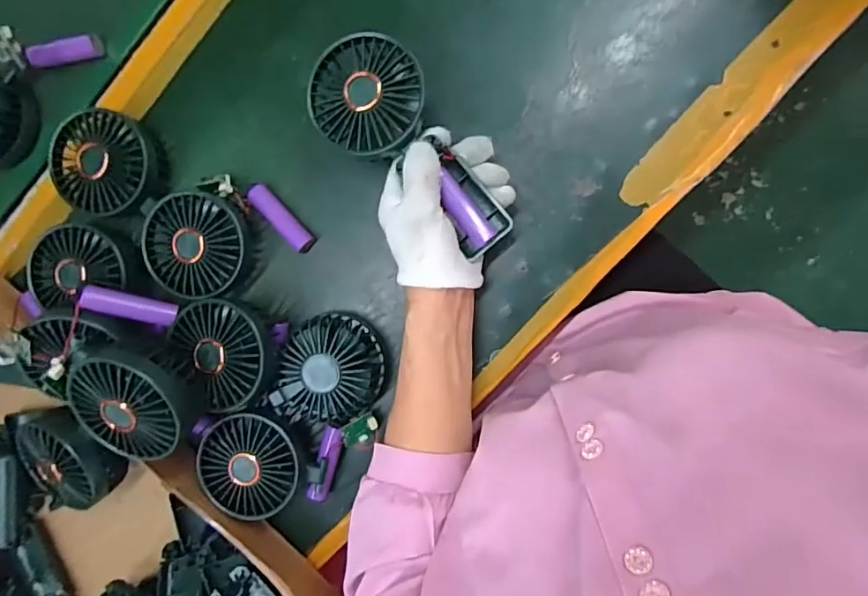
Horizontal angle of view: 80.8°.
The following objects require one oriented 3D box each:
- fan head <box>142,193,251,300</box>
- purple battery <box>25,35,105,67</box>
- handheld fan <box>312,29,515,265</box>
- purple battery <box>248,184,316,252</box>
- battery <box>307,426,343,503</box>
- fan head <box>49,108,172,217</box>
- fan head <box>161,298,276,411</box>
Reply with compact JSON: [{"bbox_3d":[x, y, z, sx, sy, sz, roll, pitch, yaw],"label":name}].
[{"bbox_3d":[-0.194,-0.044,0.429,0.082,0.046,0.083,0,92,9],"label":"fan head"},{"bbox_3d":[-0.346,-0.234,0.477,0.021,0.017,0.065,48,53,5],"label":"purple battery"},{"bbox_3d":[-0.014,-0.113,0.383,0.079,0.034,0.184,-43,93,7],"label":"handheld fan"},{"bbox_3d":[-0.131,-0.068,0.437,0.017,0.019,0.070,-44,85,7],"label":"purple battery"},{"bbox_3d":[-0.093,0.143,0.443,0.019,0.021,0.065,17,94,8],"label":"battery"},{"bbox_3d":[-0.273,-0.113,0.433,0.081,0.043,0.081,0,92,9],"label":"fan head"},{"bbox_3d":[-0.168,0.045,0.399,0.081,0.037,0.085,6,92,8],"label":"fan head"}]

